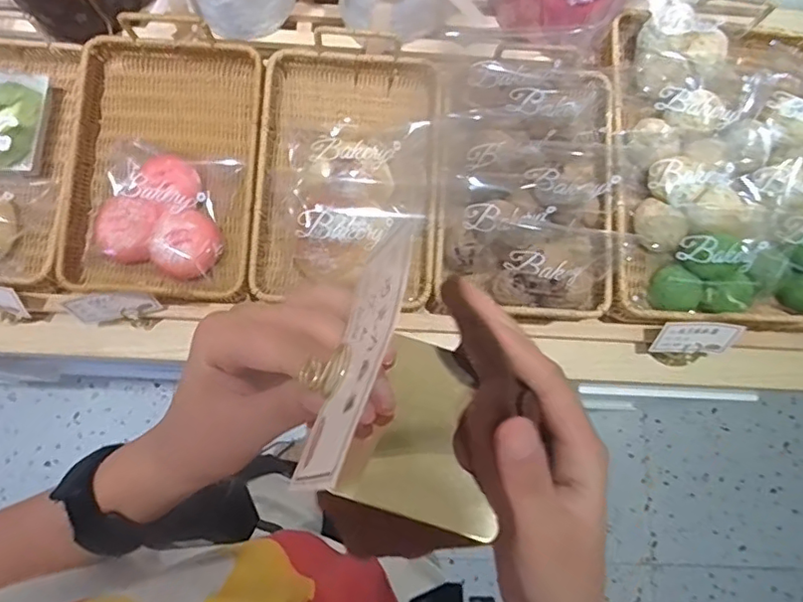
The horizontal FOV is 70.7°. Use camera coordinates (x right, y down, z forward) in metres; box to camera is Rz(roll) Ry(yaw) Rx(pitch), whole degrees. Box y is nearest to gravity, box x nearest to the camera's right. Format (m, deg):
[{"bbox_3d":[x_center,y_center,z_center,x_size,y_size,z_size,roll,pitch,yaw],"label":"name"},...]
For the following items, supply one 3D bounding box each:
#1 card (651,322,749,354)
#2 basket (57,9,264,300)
[{"bbox_3d":[0.336,0.044,0.645,0.090,0.050,0.008,3,42,-5],"label":"card"},{"bbox_3d":[-0.268,-0.160,0.650,0.208,0.048,0.323,3,76,-3],"label":"basket"}]

